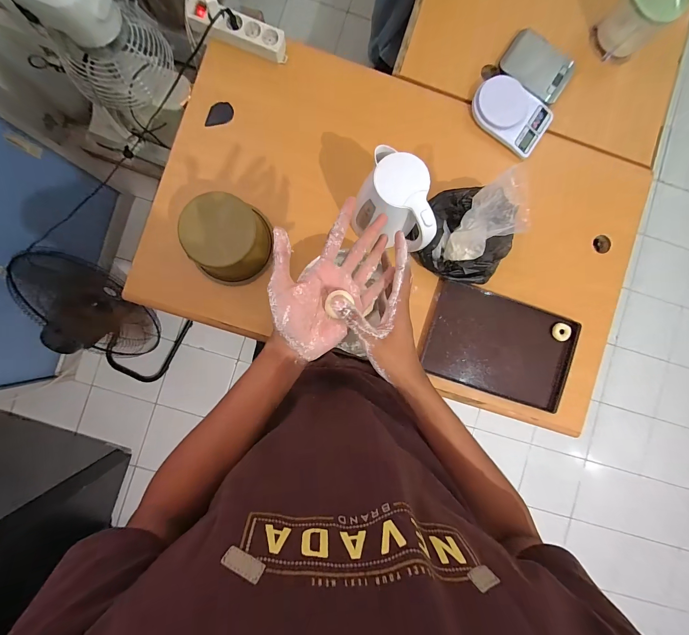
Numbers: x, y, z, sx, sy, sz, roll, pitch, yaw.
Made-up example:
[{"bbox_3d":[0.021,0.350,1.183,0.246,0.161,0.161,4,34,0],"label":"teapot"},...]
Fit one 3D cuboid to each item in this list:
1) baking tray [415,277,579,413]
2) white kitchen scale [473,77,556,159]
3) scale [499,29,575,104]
[{"bbox_3d":[0.397,0.067,0.790,0.382,0.035,0.244,19,88,-3],"label":"baking tray"},{"bbox_3d":[0.421,-0.516,0.772,0.193,0.030,0.139,39,87,-2],"label":"white kitchen scale"},{"bbox_3d":[0.491,-0.635,0.779,0.174,0.018,0.125,33,87,-2],"label":"scale"}]

